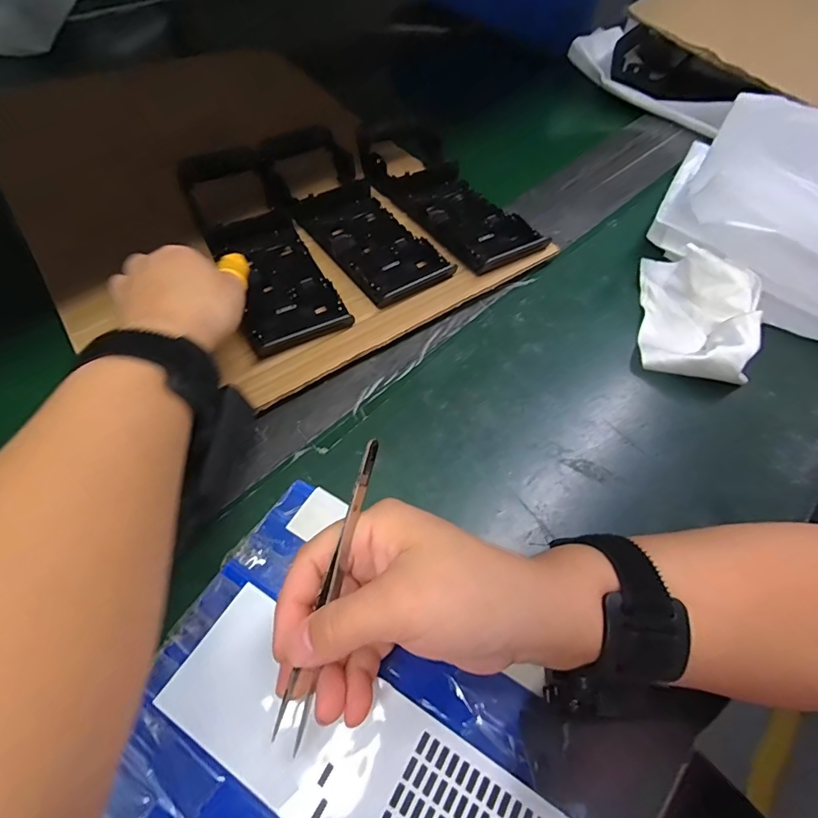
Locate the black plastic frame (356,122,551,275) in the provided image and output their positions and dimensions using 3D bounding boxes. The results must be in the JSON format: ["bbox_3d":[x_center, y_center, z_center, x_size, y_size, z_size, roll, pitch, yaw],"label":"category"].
[{"bbox_3d":[0.027,-0.212,0.438,0.084,0.029,0.234,-23,60,-17],"label":"black plastic frame"}]

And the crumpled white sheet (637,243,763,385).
[{"bbox_3d":[0.233,-0.081,0.365,0.084,0.041,0.133,15,57,8],"label":"crumpled white sheet"}]

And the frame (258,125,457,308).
[{"bbox_3d":[-0.051,-0.179,0.407,0.081,0.035,0.215,-31,62,-20],"label":"frame"}]

